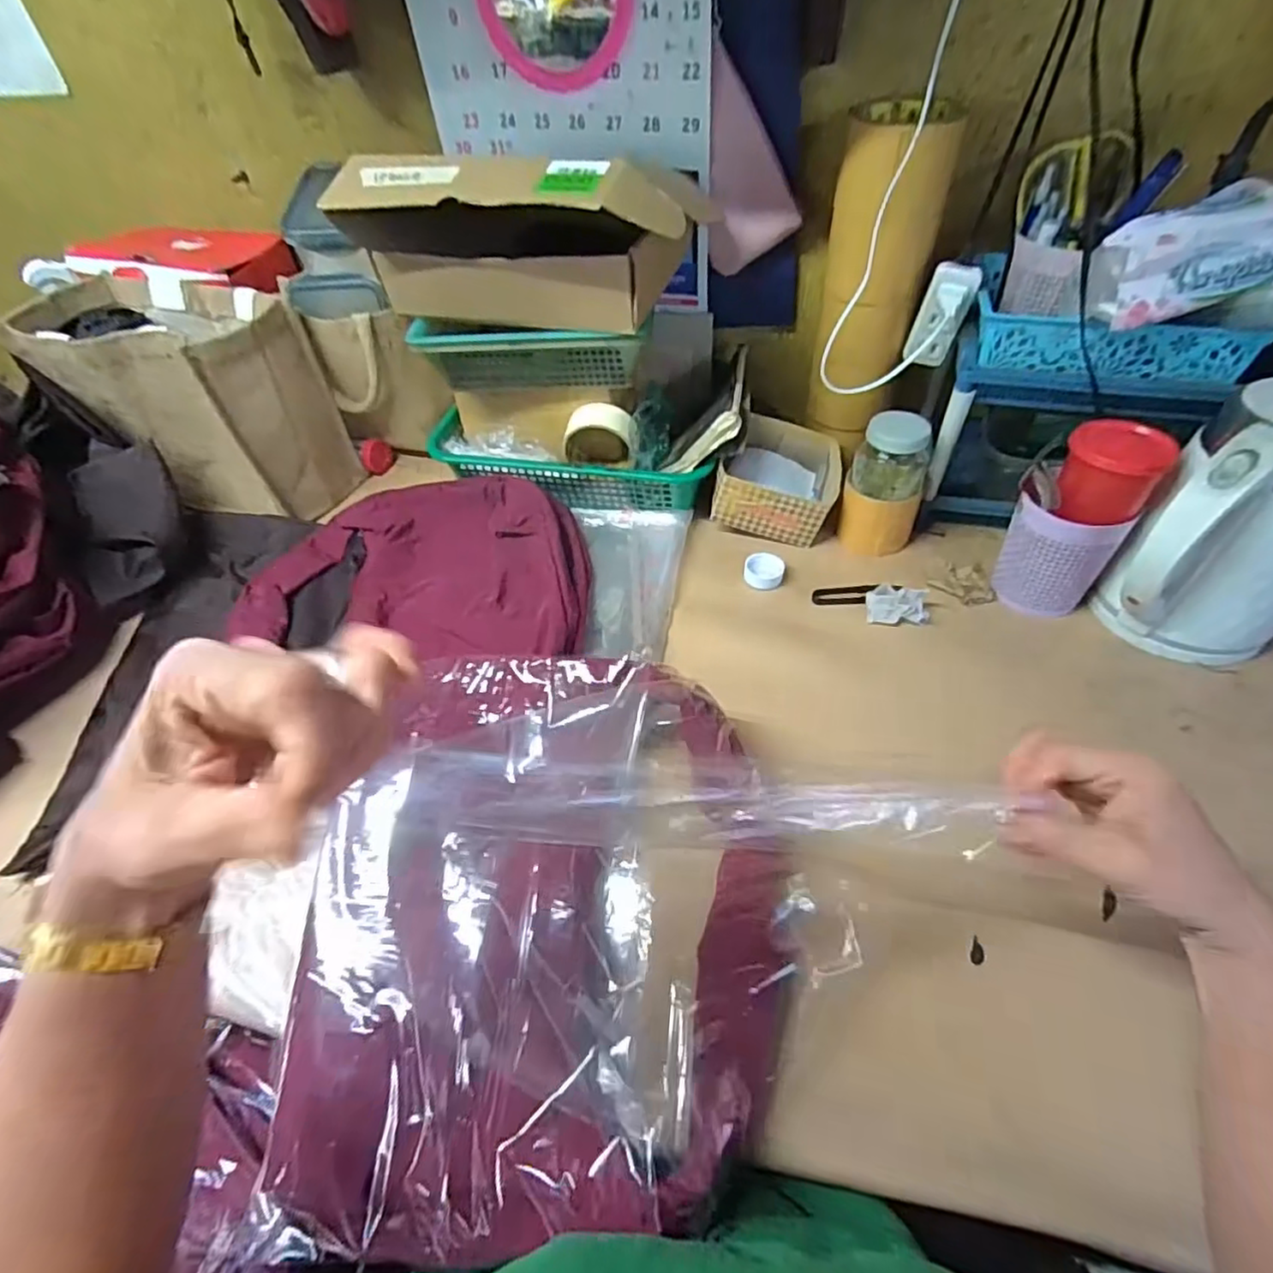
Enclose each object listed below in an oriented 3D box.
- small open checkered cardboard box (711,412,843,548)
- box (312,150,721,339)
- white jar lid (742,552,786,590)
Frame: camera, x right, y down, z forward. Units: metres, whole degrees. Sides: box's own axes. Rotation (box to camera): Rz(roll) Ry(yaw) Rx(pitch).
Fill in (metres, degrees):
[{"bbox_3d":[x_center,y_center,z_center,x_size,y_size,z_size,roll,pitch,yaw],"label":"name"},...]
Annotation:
[{"bbox_3d":[0.170,-0.188,0.752,0.122,0.064,0.150,13,51,15],"label":"small open checkered cardboard box"},{"bbox_3d":[-0.098,-0.351,0.583,0.318,0.133,0.123,15,51,16],"label":"box"},{"bbox_3d":[0.139,-0.071,0.697,0.042,0.019,0.037,5,49,9],"label":"white jar lid"}]

